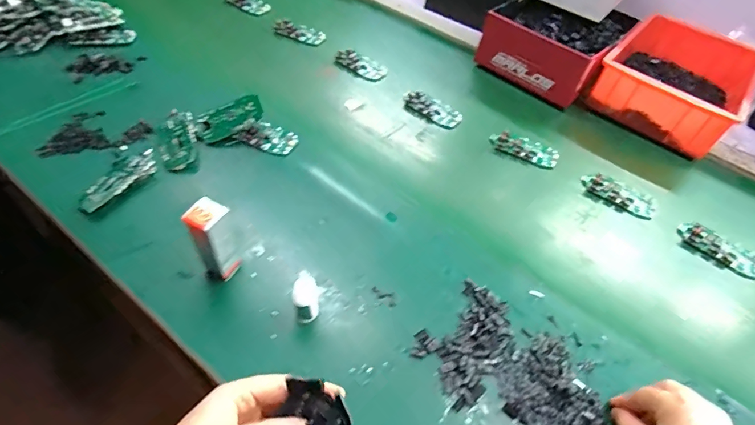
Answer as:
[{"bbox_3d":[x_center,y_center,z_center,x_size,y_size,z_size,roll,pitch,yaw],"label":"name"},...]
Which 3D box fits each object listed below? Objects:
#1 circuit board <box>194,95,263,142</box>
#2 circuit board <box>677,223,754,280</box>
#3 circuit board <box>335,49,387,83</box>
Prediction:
[{"bbox_3d":[-0.198,-0.124,0.582,0.091,0.010,0.044,-21,75,2],"label":"circuit board"},{"bbox_3d":[0.436,0.049,0.553,0.100,0.012,0.050,30,56,17],"label":"circuit board"},{"bbox_3d":[-0.025,-0.252,0.743,0.086,0.023,0.047,33,53,20],"label":"circuit board"}]

